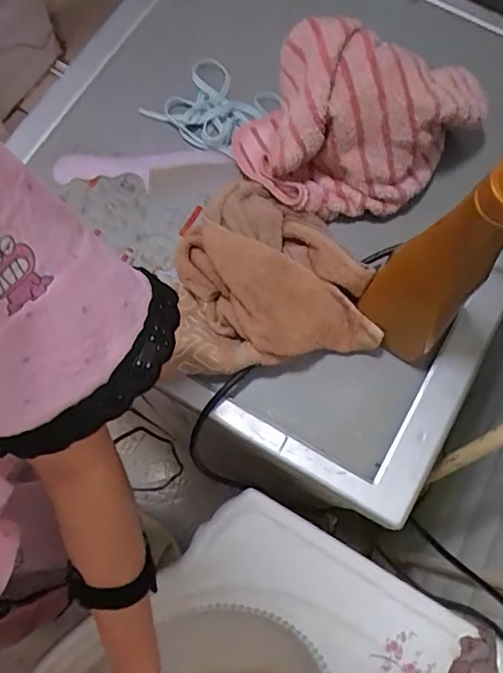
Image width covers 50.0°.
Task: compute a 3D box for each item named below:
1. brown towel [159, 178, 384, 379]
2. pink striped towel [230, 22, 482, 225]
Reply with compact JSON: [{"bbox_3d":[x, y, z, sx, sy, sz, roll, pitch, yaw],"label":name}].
[{"bbox_3d":[0.008,-0.061,0.527,0.201,0.070,0.184,-7,71,-4],"label":"brown towel"},{"bbox_3d":[0.111,-0.212,0.531,0.239,0.121,0.137,-9,71,-5],"label":"pink striped towel"}]

